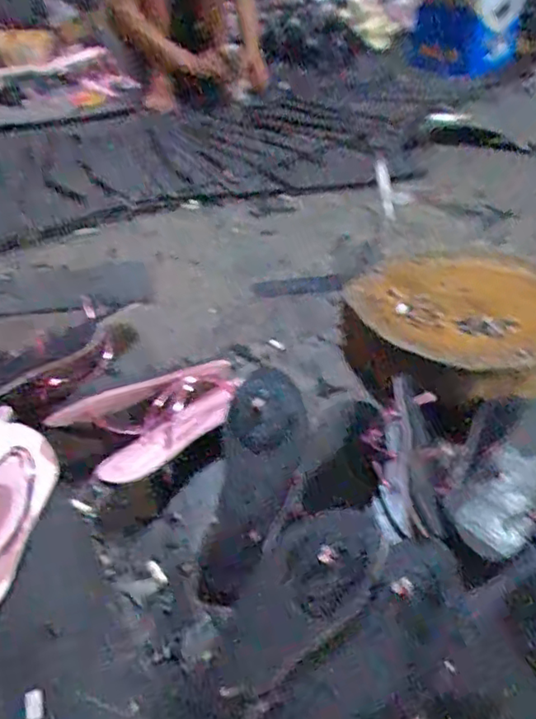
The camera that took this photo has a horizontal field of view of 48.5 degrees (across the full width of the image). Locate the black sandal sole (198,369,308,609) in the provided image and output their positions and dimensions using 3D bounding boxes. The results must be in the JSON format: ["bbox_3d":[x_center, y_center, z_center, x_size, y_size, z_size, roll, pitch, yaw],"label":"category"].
[{"bbox_3d":[-0.018,0.139,0.673,0.094,0.024,0.262,9,67,15],"label":"black sandal sole"}]

